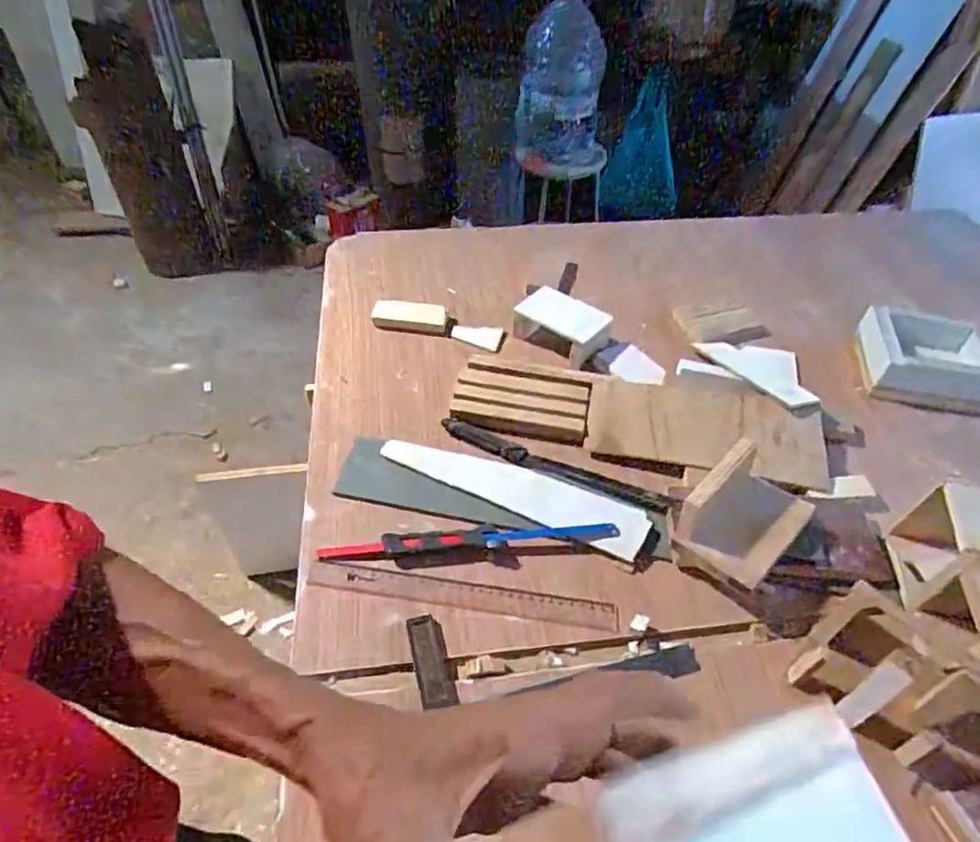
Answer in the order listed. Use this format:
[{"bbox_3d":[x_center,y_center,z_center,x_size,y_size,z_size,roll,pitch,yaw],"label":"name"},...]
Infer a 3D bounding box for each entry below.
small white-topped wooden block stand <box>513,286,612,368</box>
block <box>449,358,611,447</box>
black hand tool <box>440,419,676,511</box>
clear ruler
[{"bbox_3d":[0.099,-0.133,0.866,0.079,0.048,0.129,-36,57,-29],"label":"small white-topped wooden block stand"},{"bbox_3d":[0.042,-0.033,0.793,0.172,0.022,0.125,12,47,10],"label":"block"},{"bbox_3d":[0.070,0.048,0.715,0.273,0.018,0.030,20,49,17],"label":"black hand tool"},{"bbox_3d":[-0.027,0.172,0.610,0.303,0.006,0.030,7,46,4],"label":"clear ruler"}]

